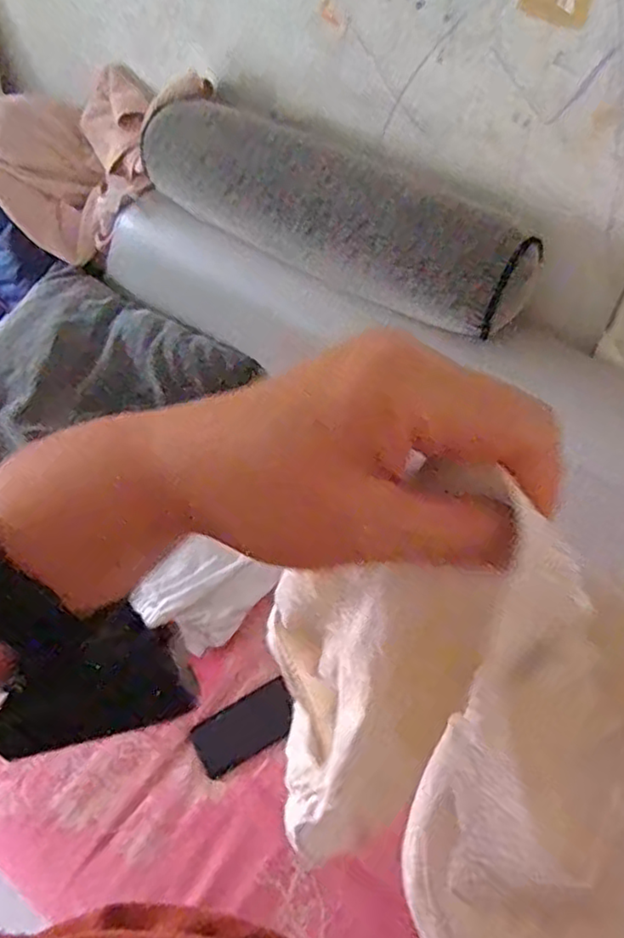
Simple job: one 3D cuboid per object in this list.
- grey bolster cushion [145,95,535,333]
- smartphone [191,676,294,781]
[{"bbox_3d":[0.024,-0.382,0.926,0.598,0.141,0.177,36,62,24],"label":"grey bolster cushion"},{"bbox_3d":[-0.089,0.350,0.905,0.141,0.008,0.075,-25,57,-17],"label":"smartphone"}]

